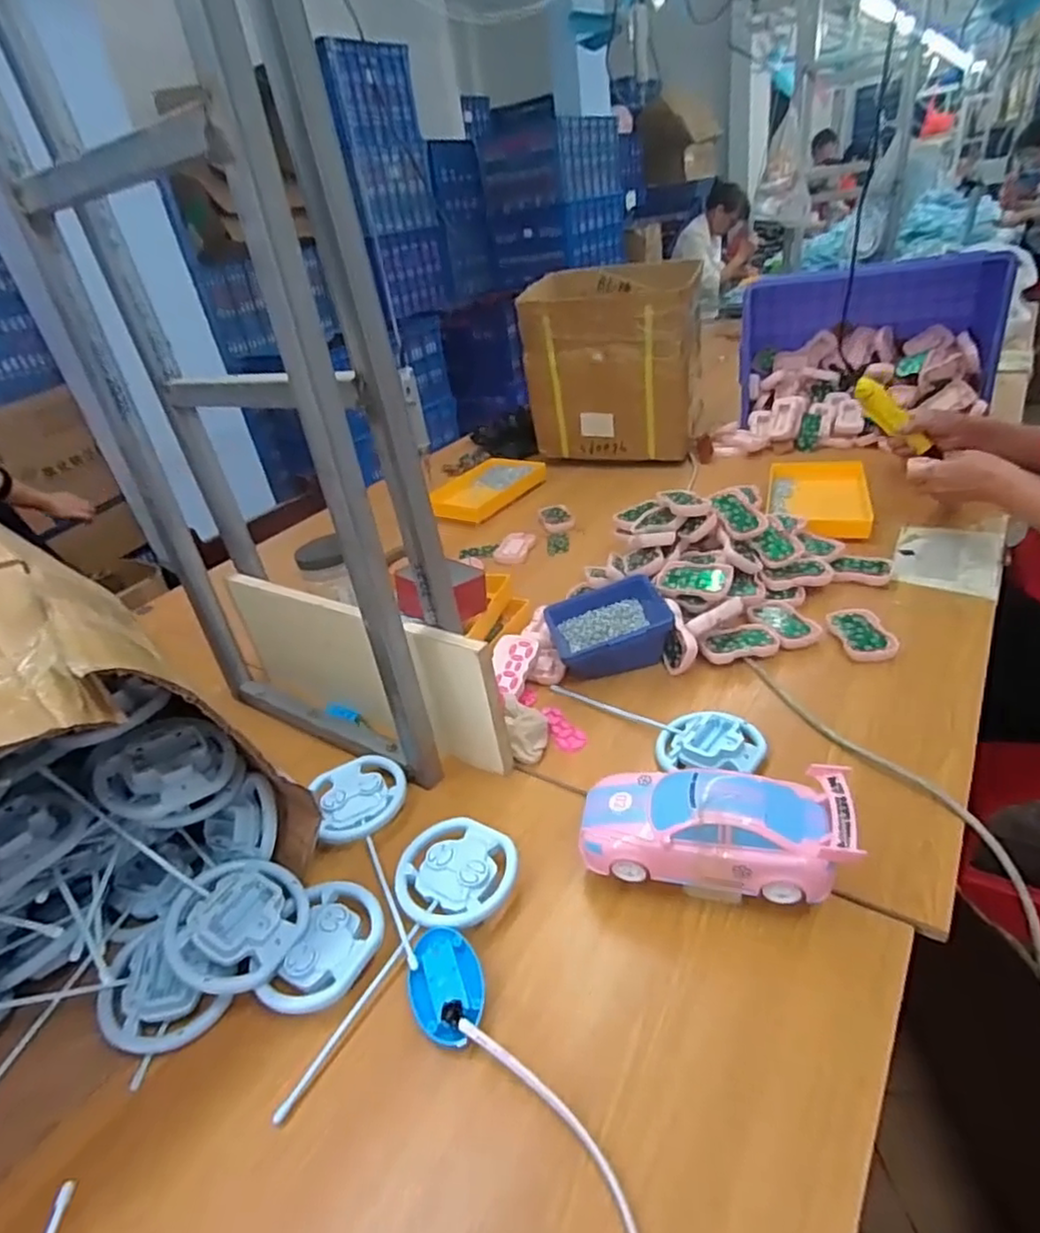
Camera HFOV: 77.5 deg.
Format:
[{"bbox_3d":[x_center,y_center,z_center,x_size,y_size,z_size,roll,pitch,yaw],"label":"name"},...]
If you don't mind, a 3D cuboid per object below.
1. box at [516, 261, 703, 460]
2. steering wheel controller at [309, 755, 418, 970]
[{"bbox_3d":[0.196,-0.498,1.305,0.319,0.323,0.228,5,36,22],"label":"box"},{"bbox_3d":[-0.128,0.209,0.578,0.084,0.021,0.228,-20,33,-14],"label":"steering wheel controller"}]

